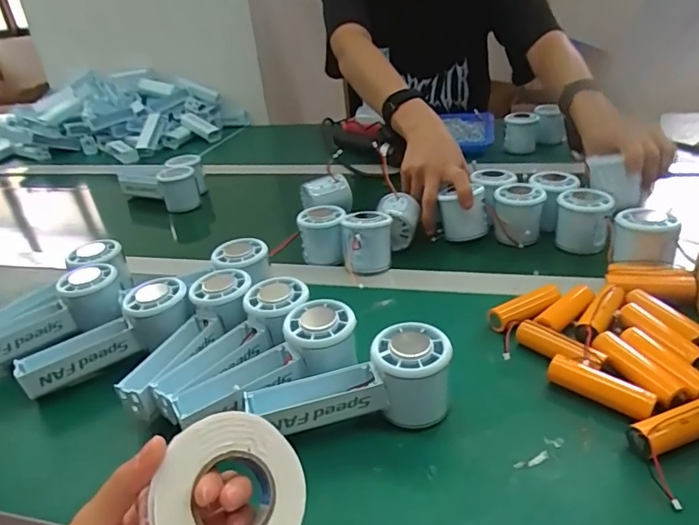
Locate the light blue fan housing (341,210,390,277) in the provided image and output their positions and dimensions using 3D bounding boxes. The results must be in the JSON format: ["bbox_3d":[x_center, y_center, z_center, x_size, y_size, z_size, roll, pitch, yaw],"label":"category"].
[{"bbox_3d":[0.020,-0.022,0.569,0.053,0.060,0.047,-3,30,5],"label":"light blue fan housing"}]

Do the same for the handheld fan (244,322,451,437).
[{"bbox_3d":[0.000,0.092,0.372,0.149,0.059,0.057,-7,30,-2],"label":"handheld fan"}]

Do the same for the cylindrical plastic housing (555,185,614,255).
[{"bbox_3d":[0.268,-0.049,0.573,0.053,0.059,0.055,8,33,22],"label":"cylindrical plastic housing"}]

